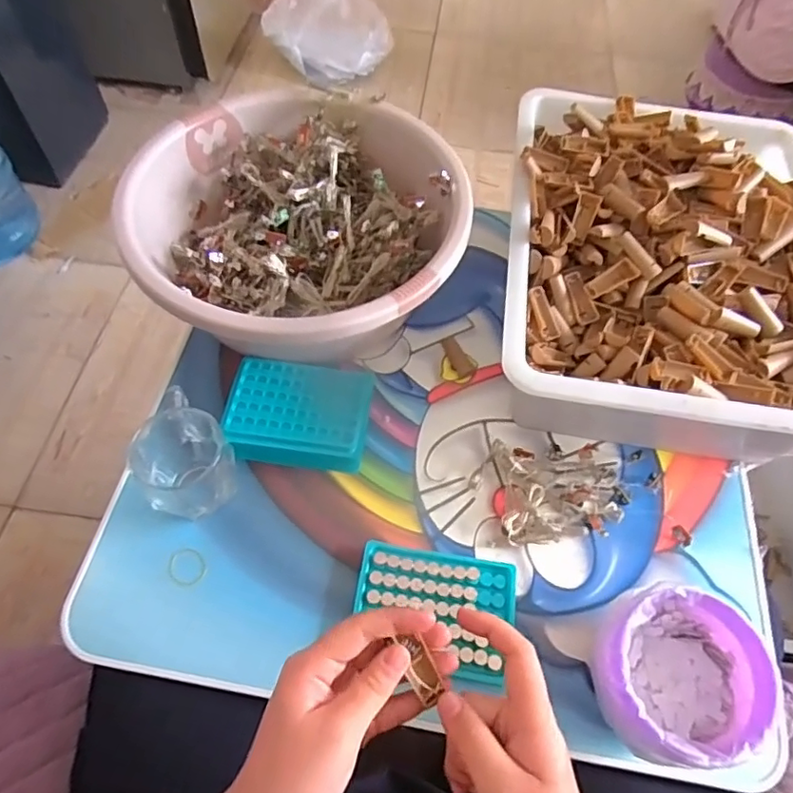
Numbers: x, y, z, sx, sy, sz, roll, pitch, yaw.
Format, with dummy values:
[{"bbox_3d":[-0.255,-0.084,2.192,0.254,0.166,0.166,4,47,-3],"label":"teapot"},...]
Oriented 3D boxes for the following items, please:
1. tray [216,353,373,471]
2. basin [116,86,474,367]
[{"bbox_3d":[-0.092,0.017,0.542,0.129,0.037,0.099,6,59,0],"label":"tray"},{"bbox_3d":[-0.092,-0.175,0.601,0.315,0.131,0.304,2,59,-3],"label":"basin"}]

